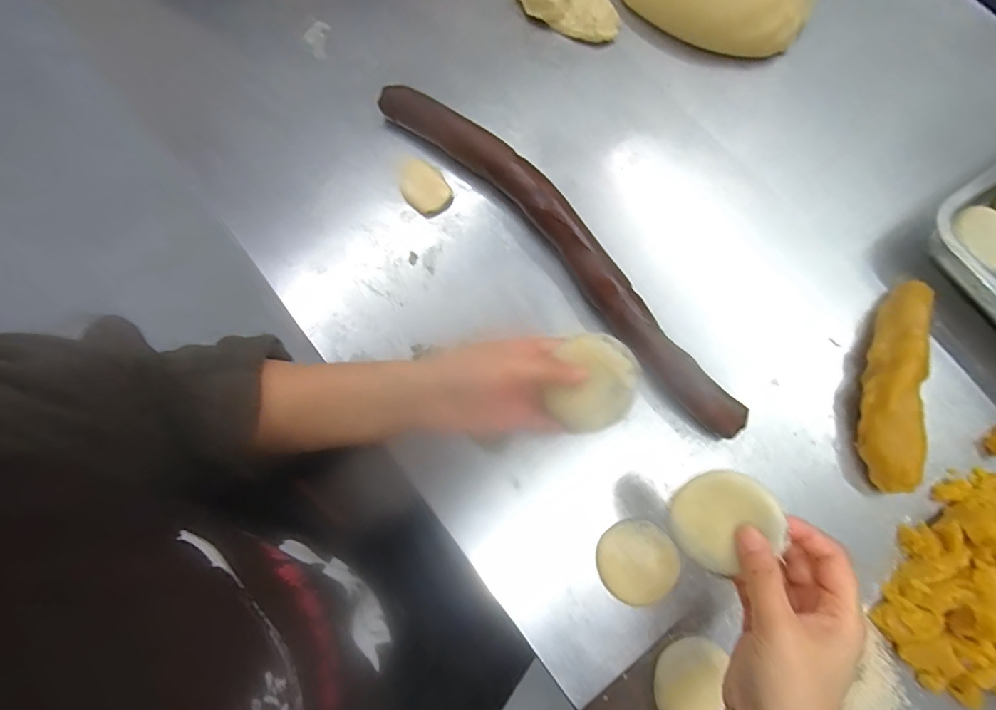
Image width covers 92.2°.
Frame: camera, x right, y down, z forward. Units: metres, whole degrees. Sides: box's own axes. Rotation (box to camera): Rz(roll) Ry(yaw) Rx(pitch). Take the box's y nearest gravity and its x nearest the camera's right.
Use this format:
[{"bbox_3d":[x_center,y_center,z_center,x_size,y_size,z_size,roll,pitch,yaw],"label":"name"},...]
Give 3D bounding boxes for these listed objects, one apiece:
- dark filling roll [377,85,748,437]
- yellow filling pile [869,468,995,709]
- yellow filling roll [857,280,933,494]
[{"bbox_3d":[0.055,-0.101,0.437,0.059,0.036,0.443,-43,80,-8],"label":"dark filling roll"},{"bbox_3d":[0.383,0.169,0.365,0.188,0.032,0.113,-43,80,-7],"label":"yellow filling pile"},{"bbox_3d":[0.329,0.022,0.401,0.042,0.032,0.176,15,78,5],"label":"yellow filling roll"}]

